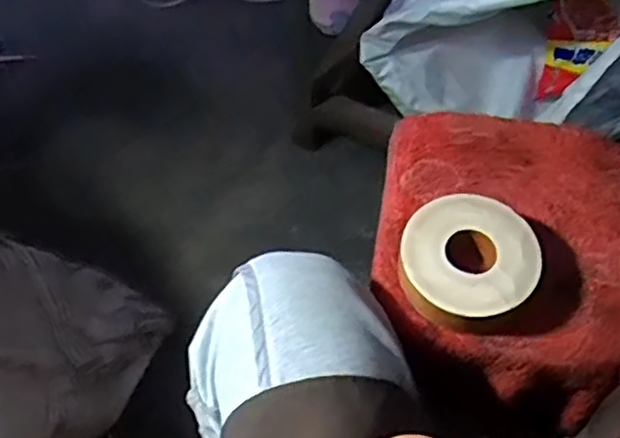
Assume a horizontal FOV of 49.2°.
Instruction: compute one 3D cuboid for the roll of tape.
[{"bbox_3d":[0.116,0.031,0.502,0.099,0.037,0.094,0,61,1],"label":"roll of tape"}]

